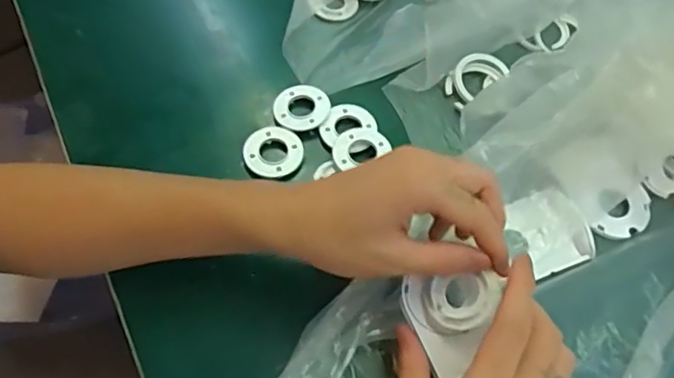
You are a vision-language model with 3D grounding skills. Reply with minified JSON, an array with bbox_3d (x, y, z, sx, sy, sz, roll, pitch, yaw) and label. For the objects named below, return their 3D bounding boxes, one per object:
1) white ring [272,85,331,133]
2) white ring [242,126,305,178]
[{"bbox_3d":[-0.028,-0.064,0.451,0.044,0.007,0.040,1,61,-2],"label":"white ring"},{"bbox_3d":[-0.048,-0.028,0.430,0.044,0.009,0.041,1,61,-2],"label":"white ring"}]

